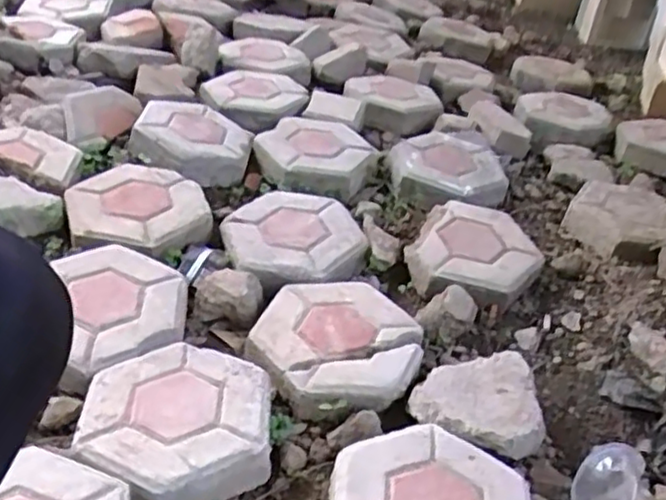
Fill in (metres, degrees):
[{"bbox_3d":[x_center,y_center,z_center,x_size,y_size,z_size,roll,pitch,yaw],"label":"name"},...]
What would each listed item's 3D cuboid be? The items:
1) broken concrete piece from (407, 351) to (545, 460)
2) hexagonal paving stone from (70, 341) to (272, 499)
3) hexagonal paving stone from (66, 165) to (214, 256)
[{"bbox_3d":[0.163,0.178,0.828,0.148,0.060,0.146,6,35,-5],"label":"broken concrete piece"},{"bbox_3d":[-0.172,0.191,0.763,0.200,0.057,0.216,4,35,-8],"label":"hexagonal paving stone"},{"bbox_3d":[-0.289,-0.057,1.038,0.199,0.046,0.220,-5,37,-20],"label":"hexagonal paving stone"}]

